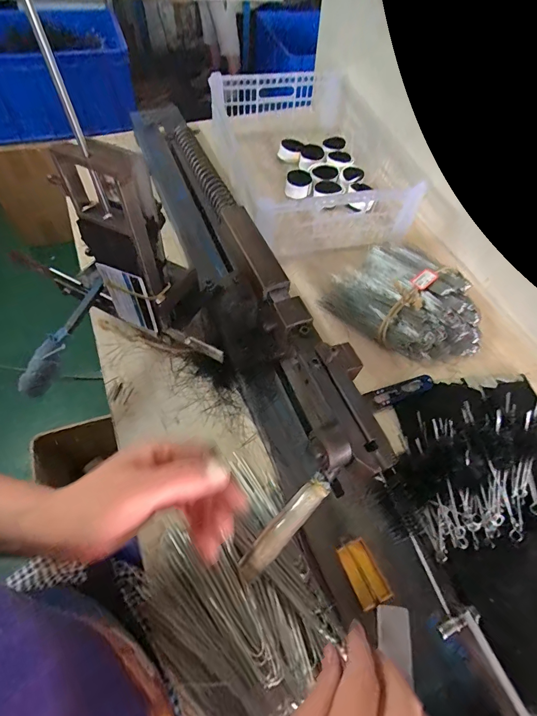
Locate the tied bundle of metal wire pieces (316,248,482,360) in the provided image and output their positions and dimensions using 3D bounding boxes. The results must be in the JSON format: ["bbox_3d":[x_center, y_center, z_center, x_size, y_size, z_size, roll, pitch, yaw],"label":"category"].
[{"bbox_3d":[0.206,-0.085,0.532,0.214,0.059,0.157,29,60,14],"label":"tied bundle of metal wire pieces"}]

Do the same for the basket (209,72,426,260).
[{"bbox_3d":[0.070,-0.356,0.655,0.282,0.117,0.370,-14,60,-13],"label":"basket"}]

